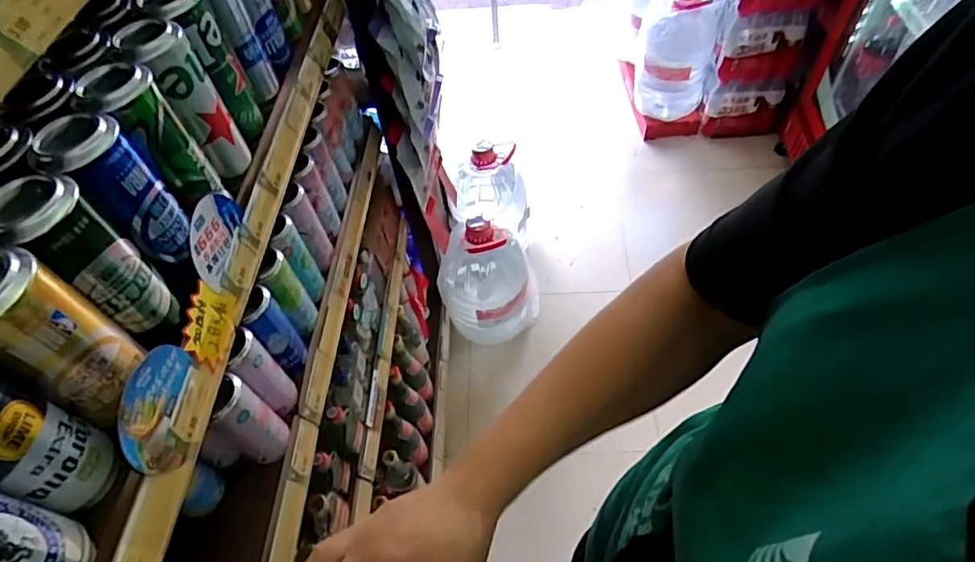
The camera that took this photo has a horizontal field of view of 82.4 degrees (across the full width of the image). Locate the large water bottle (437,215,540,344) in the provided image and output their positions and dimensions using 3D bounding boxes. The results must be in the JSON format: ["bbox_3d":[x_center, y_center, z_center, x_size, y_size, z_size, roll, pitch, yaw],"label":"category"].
[{"bbox_3d":[0.012,0.006,1.504,0.217,0.423,0.190,10,56,11],"label":"large water bottle"}]

